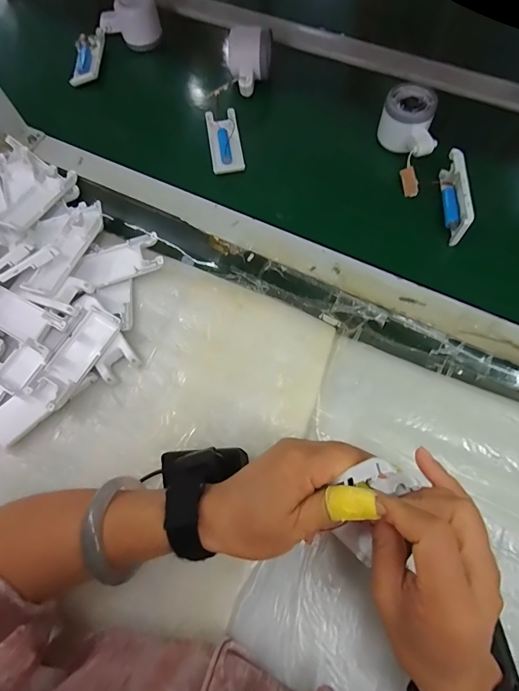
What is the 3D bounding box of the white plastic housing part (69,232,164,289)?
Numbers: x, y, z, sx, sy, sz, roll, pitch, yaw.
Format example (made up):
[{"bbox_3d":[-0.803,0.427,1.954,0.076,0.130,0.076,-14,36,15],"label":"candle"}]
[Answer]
[{"bbox_3d":[-0.153,-0.088,0.414,0.094,0.019,0.040,-18,72,-4],"label":"white plastic housing part"}]

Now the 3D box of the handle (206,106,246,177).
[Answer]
[{"bbox_3d":[-0.045,-0.264,0.491,0.039,0.016,0.097,-8,71,0],"label":"handle"}]

